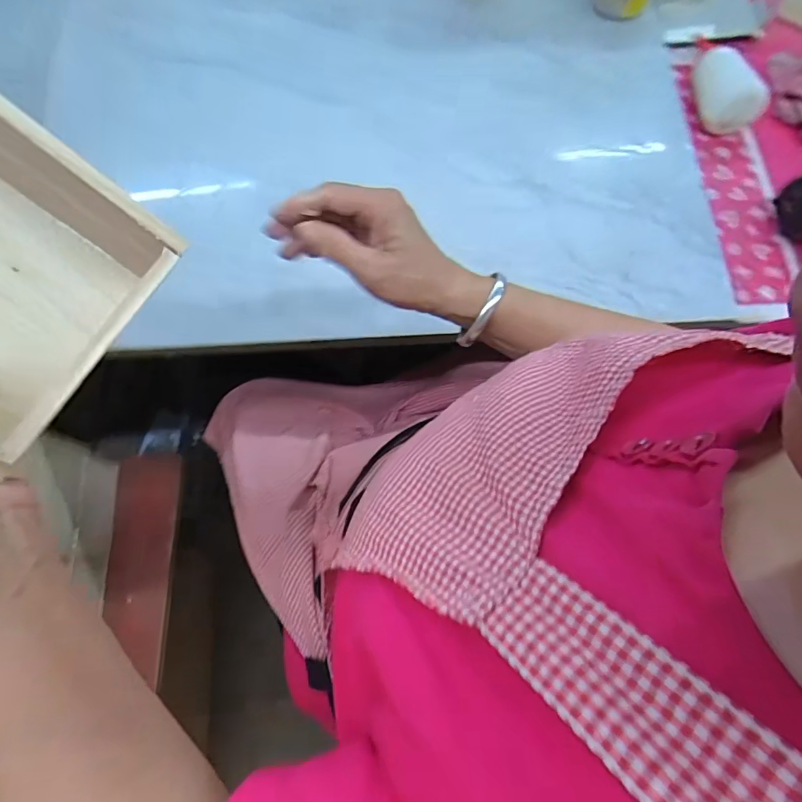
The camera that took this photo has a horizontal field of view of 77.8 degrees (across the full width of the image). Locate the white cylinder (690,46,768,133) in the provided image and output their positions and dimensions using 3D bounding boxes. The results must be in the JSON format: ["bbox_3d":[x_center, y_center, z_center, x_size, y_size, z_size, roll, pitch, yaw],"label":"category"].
[{"bbox_3d":[0.394,-0.384,0.613,0.052,0.044,0.107,-19,74,-6],"label":"white cylinder"}]

